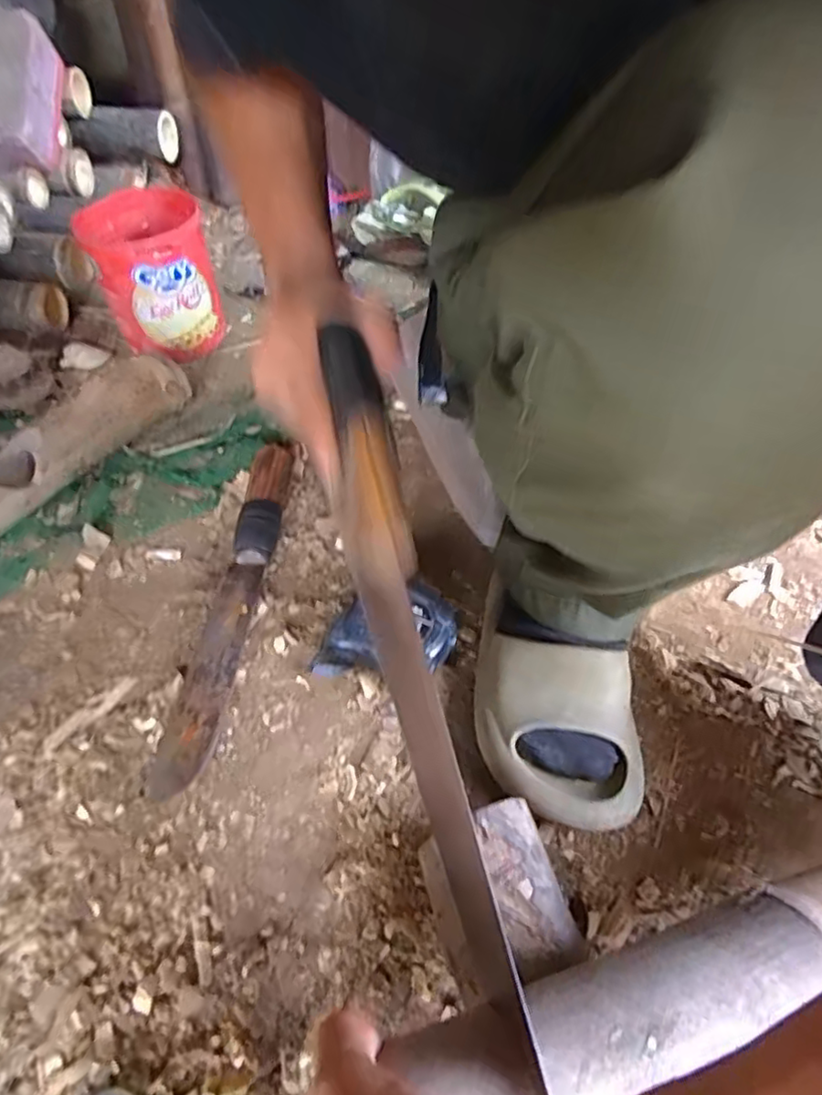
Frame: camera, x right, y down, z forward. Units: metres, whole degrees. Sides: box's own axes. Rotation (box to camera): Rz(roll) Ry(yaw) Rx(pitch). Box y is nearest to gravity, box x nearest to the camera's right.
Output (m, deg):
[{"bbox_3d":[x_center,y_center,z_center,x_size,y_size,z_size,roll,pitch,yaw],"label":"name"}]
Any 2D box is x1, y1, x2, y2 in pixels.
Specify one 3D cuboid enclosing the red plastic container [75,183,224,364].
[{"bbox_3d":[-0.316,-0.332,0.793,0.129,0.160,0.129,-18,50,-16],"label":"red plastic container"}]

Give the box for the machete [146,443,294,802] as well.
[{"bbox_3d":[-0.153,0.033,0.550,0.042,0.032,0.347,3,48,3],"label":"machete"}]

